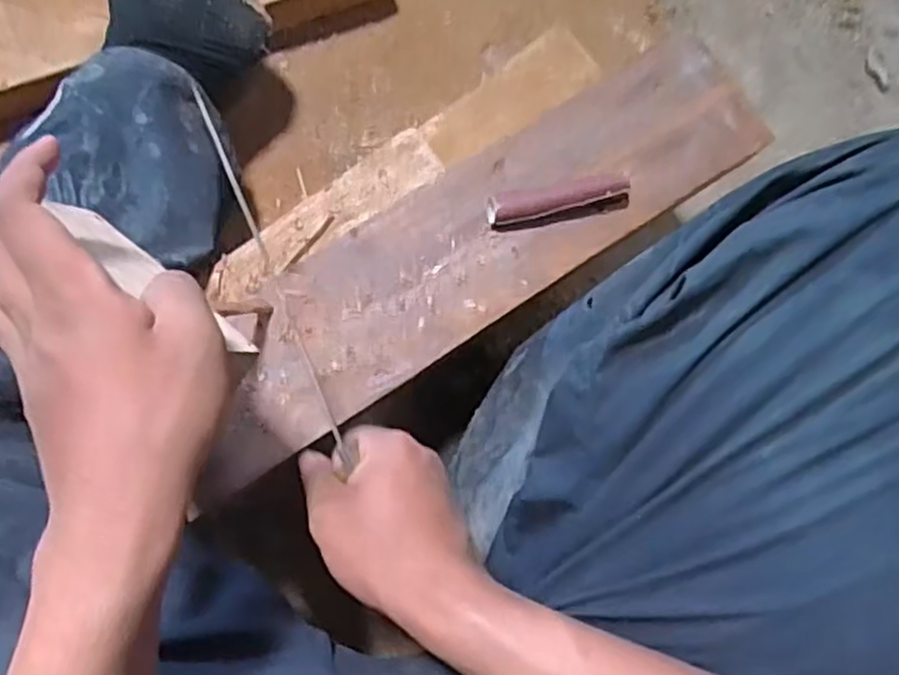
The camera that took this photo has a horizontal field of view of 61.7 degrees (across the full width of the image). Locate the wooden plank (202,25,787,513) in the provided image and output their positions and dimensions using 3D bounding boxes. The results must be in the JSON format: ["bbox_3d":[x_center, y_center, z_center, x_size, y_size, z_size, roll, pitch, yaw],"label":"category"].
[{"bbox_3d":[0.016,-0.064,0.528,0.458,0.023,0.111,-33,84,-7],"label":"wooden plank"}]

